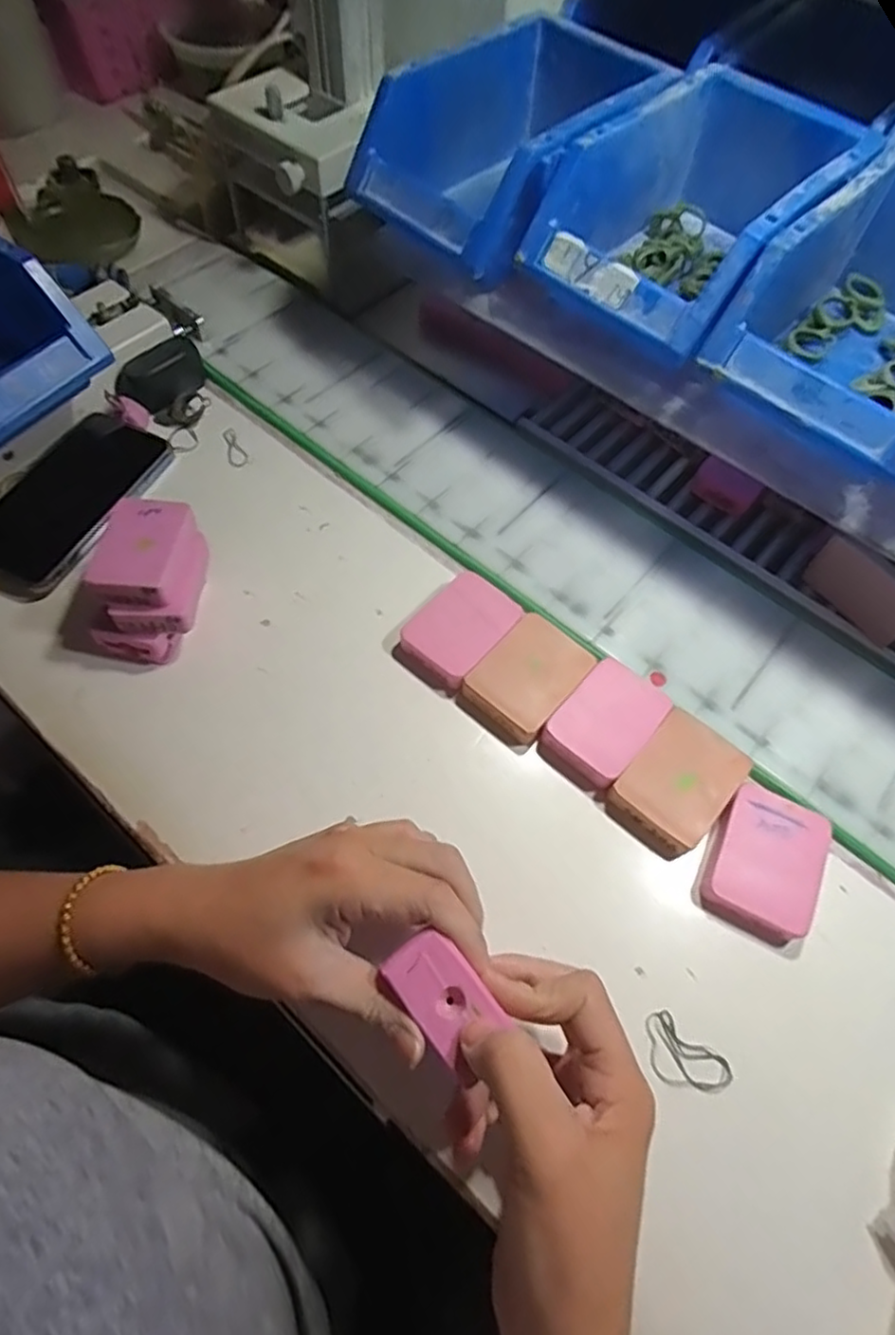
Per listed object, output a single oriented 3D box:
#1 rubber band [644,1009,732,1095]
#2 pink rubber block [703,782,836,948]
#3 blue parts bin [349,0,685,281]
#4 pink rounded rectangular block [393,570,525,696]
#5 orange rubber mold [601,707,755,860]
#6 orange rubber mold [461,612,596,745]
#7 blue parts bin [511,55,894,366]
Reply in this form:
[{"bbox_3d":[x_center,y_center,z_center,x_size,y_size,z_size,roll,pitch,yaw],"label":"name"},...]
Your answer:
[{"bbox_3d":[0.116,0.192,0.323,0.044,0.004,0.027,37,67,15],"label":"rubber band"},{"bbox_3d":[0.173,0.106,0.362,0.057,0.015,0.074,27,65,11],"label":"pink rubber block"},{"bbox_3d":[0.049,-0.338,0.427,0.121,0.075,0.199,39,68,16],"label":"blue parts bin"},{"bbox_3d":[0.008,-0.023,0.414,0.050,0.016,0.070,38,68,15],"label":"pink rounded rectangular block"},{"bbox_3d":[0.132,0.066,0.379,0.053,0.016,0.073,39,68,16],"label":"orange rubber mold"},{"bbox_3d":[0.050,0.006,0.405,0.053,0.015,0.071,39,68,16],"label":"orange rubber mold"},{"bbox_3d":[0.147,-0.270,0.394,0.122,0.071,0.180,40,68,16],"label":"blue parts bin"}]

